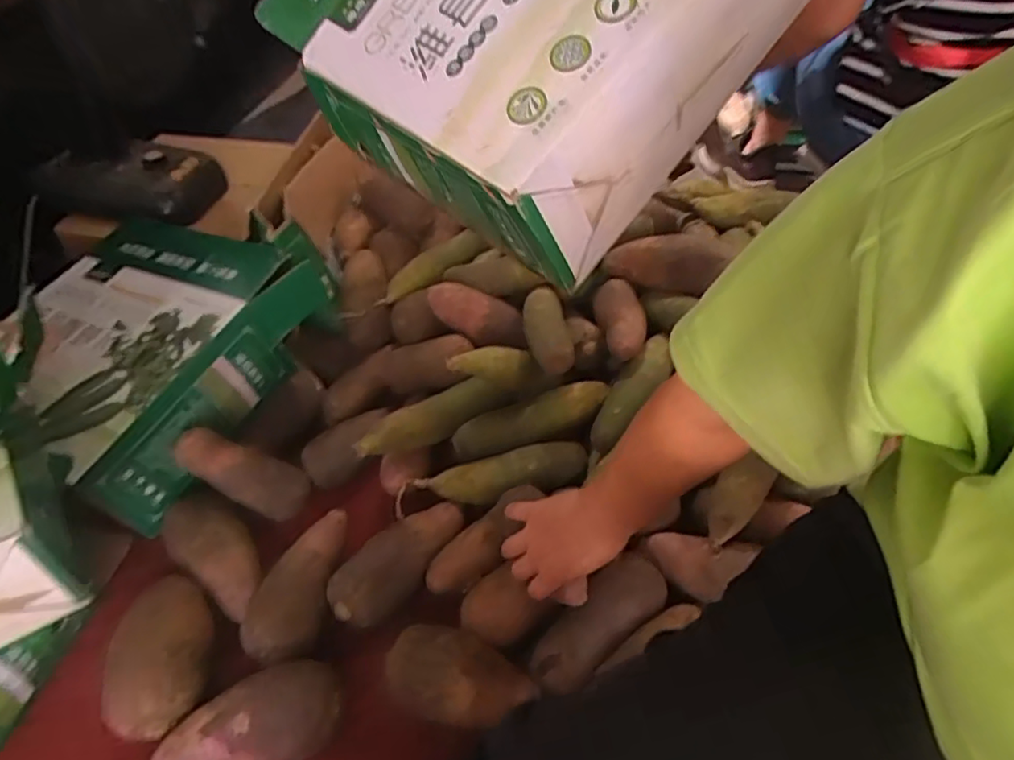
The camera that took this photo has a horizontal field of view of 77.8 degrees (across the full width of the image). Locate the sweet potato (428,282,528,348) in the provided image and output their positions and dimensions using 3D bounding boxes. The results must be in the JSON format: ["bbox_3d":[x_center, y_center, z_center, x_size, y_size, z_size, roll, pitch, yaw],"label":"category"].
[{"bbox_3d":[-0.040,-0.087,0.853,0.143,0.048,0.059,24,45,-11],"label":"sweet potato"}]

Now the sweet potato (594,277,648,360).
[{"bbox_3d":[0.150,-0.080,0.824,0.052,0.045,0.124,-5,45,-5],"label":"sweet potato"}]

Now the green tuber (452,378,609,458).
[{"bbox_3d":[0.032,0.046,0.799,0.204,0.047,0.055,-13,47,-13],"label":"green tuber"}]

